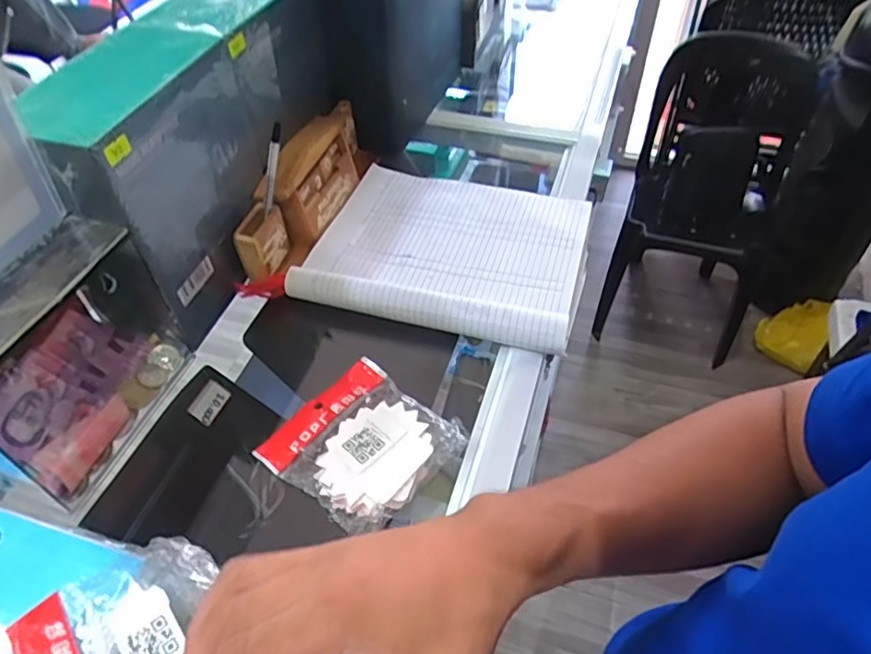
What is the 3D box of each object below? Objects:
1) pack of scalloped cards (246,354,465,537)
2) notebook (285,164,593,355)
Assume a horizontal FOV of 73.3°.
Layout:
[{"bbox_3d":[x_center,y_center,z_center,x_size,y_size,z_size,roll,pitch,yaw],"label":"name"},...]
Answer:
[{"bbox_3d":[-0.055,0.083,0.431,0.116,0.019,0.109,33,57,27],"label":"pack of scalloped cards"},{"bbox_3d":[0.017,-0.083,0.566,0.243,0.026,0.213,12,50,11],"label":"notebook"}]

